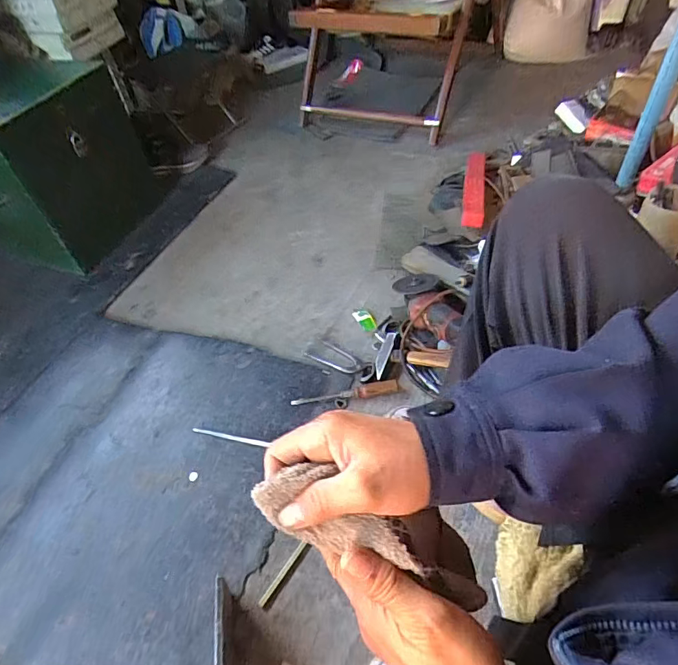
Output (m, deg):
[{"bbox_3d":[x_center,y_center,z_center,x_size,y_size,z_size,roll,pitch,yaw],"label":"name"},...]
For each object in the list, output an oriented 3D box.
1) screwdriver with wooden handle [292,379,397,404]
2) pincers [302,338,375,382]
[{"bbox_3d":[0.013,0.124,0.923,0.213,0.031,0.030,-7,50,0],"label":"screwdriver with wooden handle"},{"bbox_3d":[0.006,0.060,0.991,0.171,0.011,0.063,22,52,32],"label":"pincers"}]

